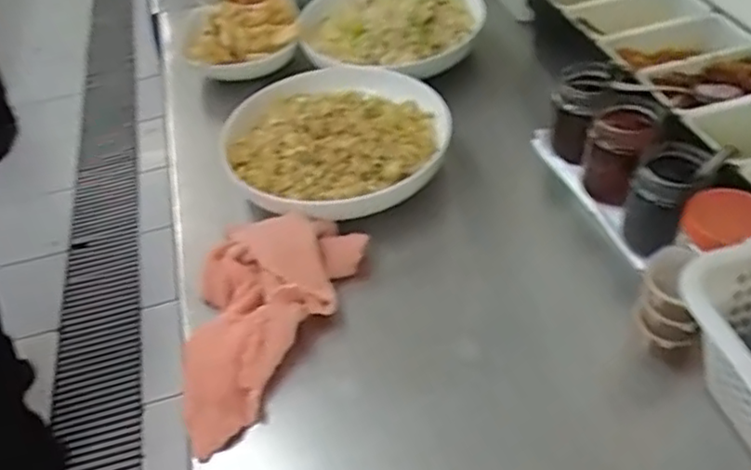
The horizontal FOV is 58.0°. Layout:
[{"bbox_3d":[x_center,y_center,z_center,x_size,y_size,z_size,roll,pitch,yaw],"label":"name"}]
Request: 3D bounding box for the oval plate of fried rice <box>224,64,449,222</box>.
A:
[{"bbox_3d":[-0.037,-0.111,0.682,0.210,0.068,0.207,-25,46,-18],"label":"oval plate of fried rice"}]

